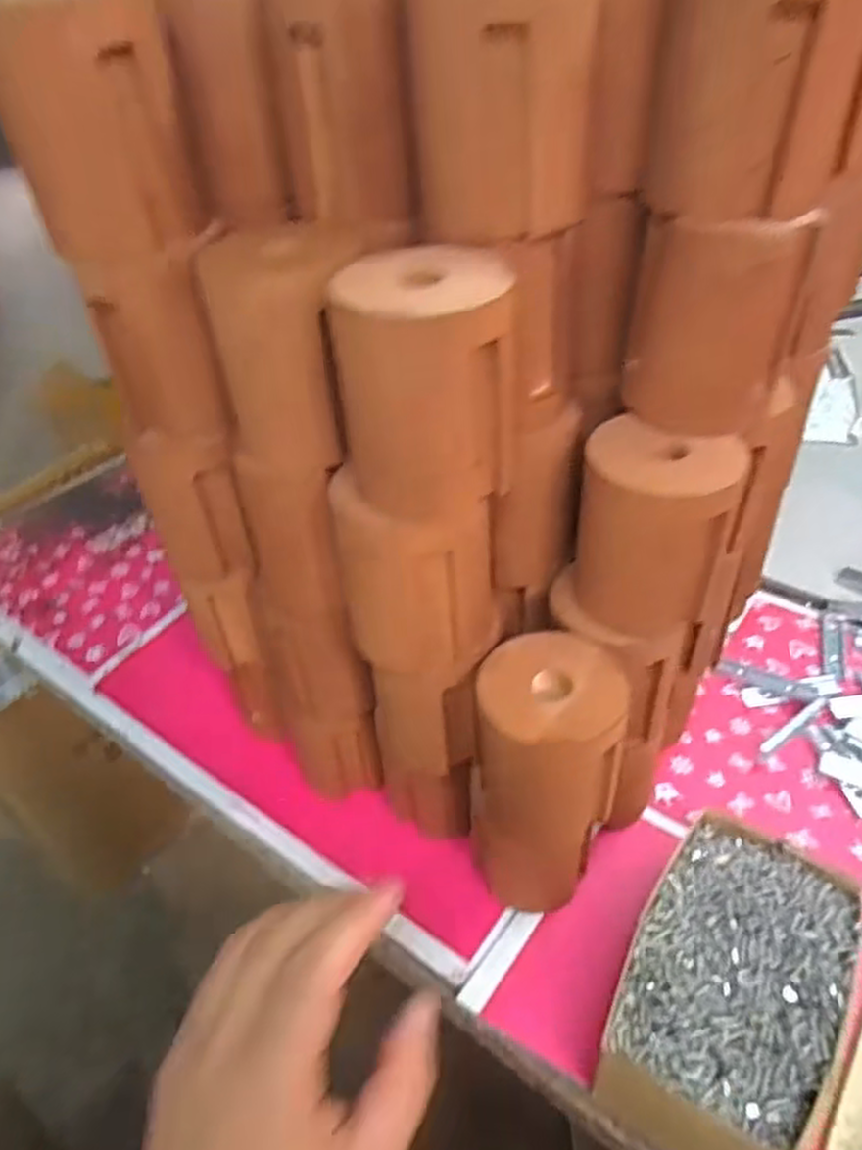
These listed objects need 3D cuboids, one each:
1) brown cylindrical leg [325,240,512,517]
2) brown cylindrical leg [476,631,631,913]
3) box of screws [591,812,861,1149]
[{"bbox_3d":[0.000,-0.081,0.339,0.074,0.100,0.060,-4,42,2],"label":"brown cylindrical leg"},{"bbox_3d":[0.070,0.125,0.467,0.074,0.195,0.078,-4,42,3],"label":"brown cylindrical leg"},{"bbox_3d":[0.176,0.243,0.447,0.113,0.054,0.184,21,48,27],"label":"box of screws"}]

